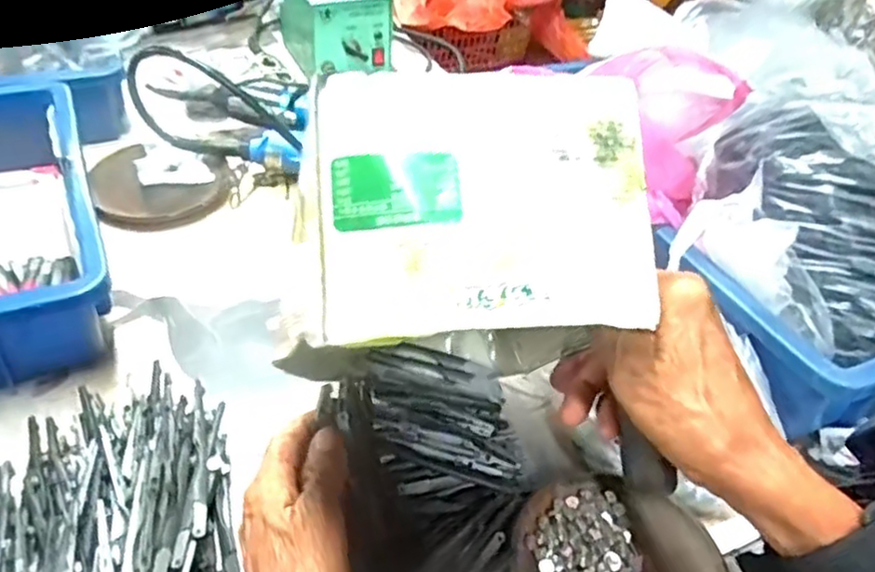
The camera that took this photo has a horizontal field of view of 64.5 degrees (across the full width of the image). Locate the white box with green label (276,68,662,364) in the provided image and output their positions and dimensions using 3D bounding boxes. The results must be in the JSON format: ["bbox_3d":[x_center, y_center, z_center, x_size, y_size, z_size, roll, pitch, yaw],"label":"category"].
[{"bbox_3d":[0.015,-0.032,0.251,0.130,0.014,0.100,-5,74,-9],"label":"white box with green label"}]

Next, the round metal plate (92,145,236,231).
[{"bbox_3d":[-0.236,-0.086,0.596,0.110,0.014,0.111,3,40,-3],"label":"round metal plate"}]

